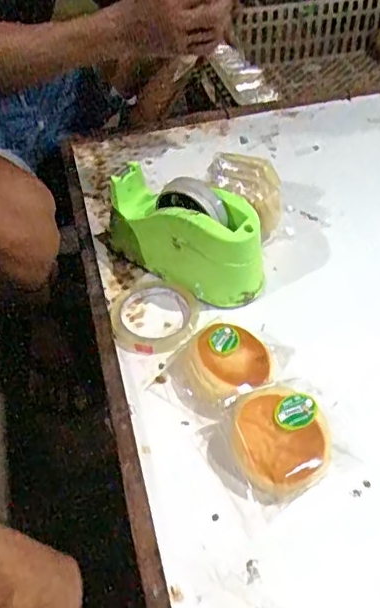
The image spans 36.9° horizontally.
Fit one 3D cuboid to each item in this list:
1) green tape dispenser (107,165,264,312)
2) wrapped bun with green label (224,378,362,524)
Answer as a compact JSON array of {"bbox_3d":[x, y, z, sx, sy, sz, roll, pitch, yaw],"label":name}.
[{"bbox_3d":[-0.002,-0.083,0.677,0.198,0.111,0.085,30,55,27],"label":"green tape dispenser"},{"bbox_3d":[0.088,0.122,0.522,0.107,0.060,0.096,-26,51,-20],"label":"wrapped bun with green label"}]

